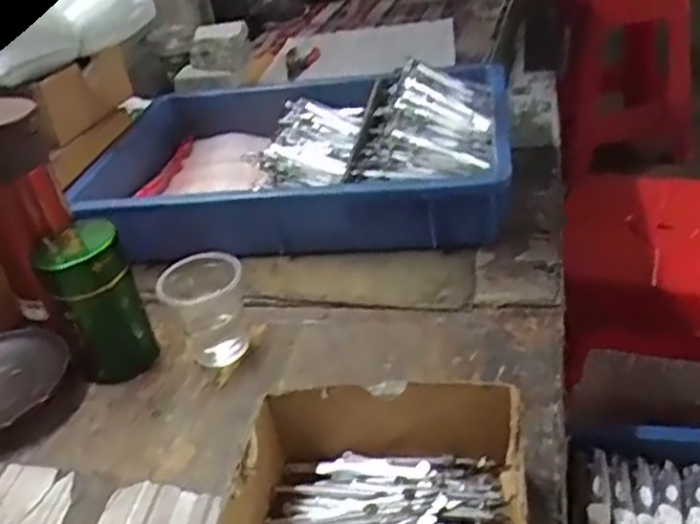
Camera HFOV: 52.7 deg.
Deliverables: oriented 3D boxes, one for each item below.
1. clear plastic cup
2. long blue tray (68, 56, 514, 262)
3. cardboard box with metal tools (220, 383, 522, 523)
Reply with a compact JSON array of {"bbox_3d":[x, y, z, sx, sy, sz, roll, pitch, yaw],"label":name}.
[{"bbox_3d":[-0.118,0.039,0.580,0.059,0.072,0.057,-7,34,5],"label":"clear plastic cup"},{"bbox_3d":[-0.063,-0.118,0.757,0.433,0.093,0.288,-3,34,10],"label":"long blue tray"},{"bbox_3d":[0.019,0.144,0.405,0.161,0.075,0.135,-3,33,8],"label":"cardboard box with metal tools"}]

